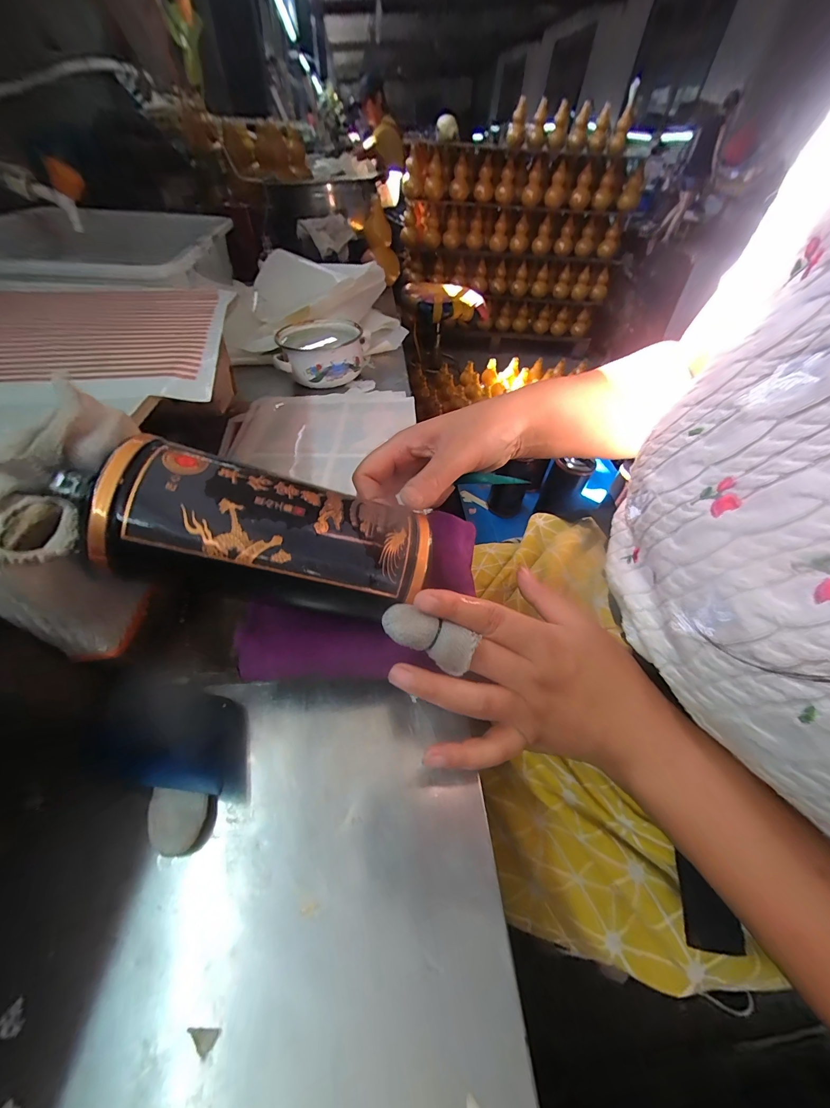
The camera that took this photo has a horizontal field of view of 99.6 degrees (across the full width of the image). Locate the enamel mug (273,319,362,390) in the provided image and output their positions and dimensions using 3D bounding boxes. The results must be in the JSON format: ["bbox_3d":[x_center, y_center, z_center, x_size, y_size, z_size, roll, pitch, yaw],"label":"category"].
[{"bbox_3d":[-0.156,-0.336,0.583,0.141,0.060,0.139,-6,51,-10],"label":"enamel mug"}]

